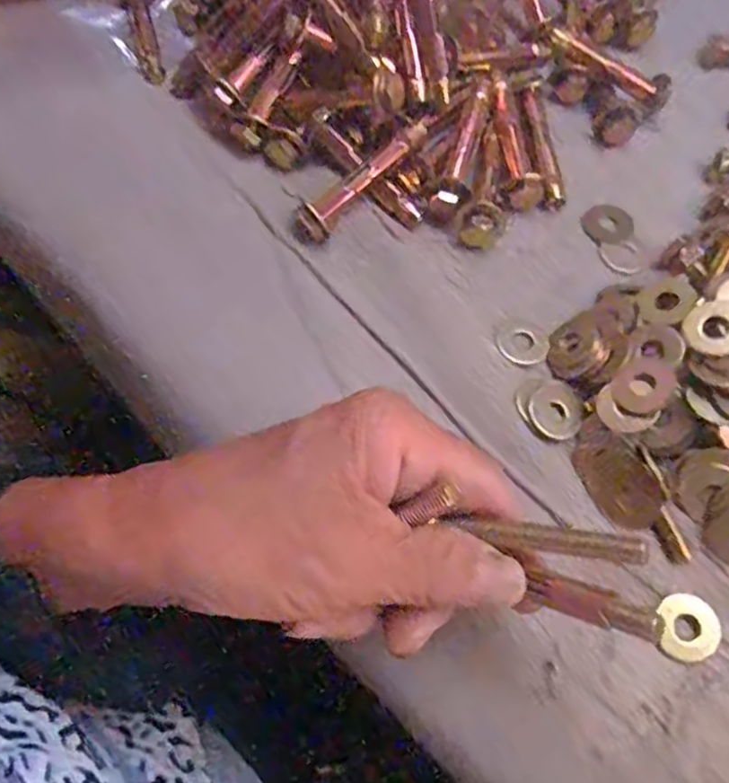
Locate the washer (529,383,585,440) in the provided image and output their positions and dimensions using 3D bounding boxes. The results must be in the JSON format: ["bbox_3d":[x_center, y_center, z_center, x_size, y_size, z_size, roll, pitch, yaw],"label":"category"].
[{"bbox_3d":[0.072,0.007,0.256,0.019,0.004,0.022,-3,65,0],"label":"washer"}]

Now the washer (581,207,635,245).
[{"bbox_3d":[0.104,-0.071,0.293,0.020,0.004,0.018,-22,66,-9],"label":"washer"}]

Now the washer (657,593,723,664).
[{"bbox_3d":[0.106,0.077,0.226,0.020,0.004,0.020,0,65,1],"label":"washer"}]

